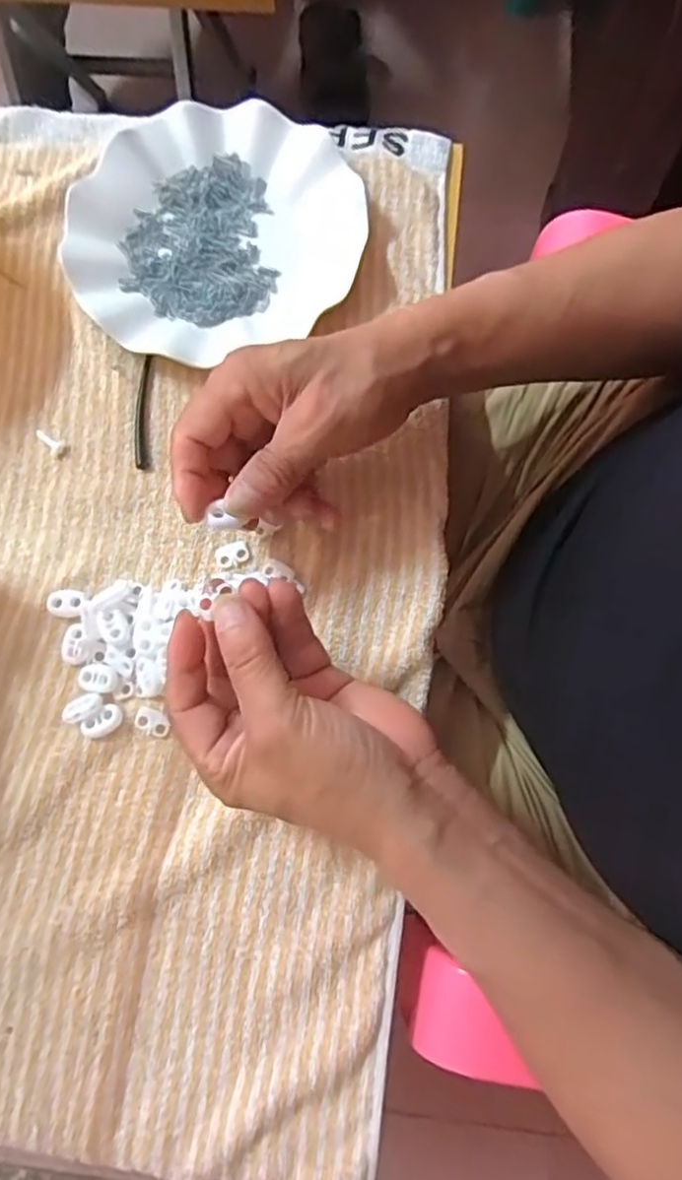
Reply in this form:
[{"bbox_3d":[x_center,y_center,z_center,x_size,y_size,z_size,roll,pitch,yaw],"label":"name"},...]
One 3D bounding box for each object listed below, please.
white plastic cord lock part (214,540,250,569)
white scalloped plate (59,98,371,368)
[{"bbox_3d":[-0.062,-0.021,0.379,0.020,0.004,0.013,-17,76,-2],"label":"white plastic cord lock part"},{"bbox_3d":[-0.082,-0.230,0.424,0.180,0.026,0.165,-1,76,2],"label":"white scalloped plate"}]

